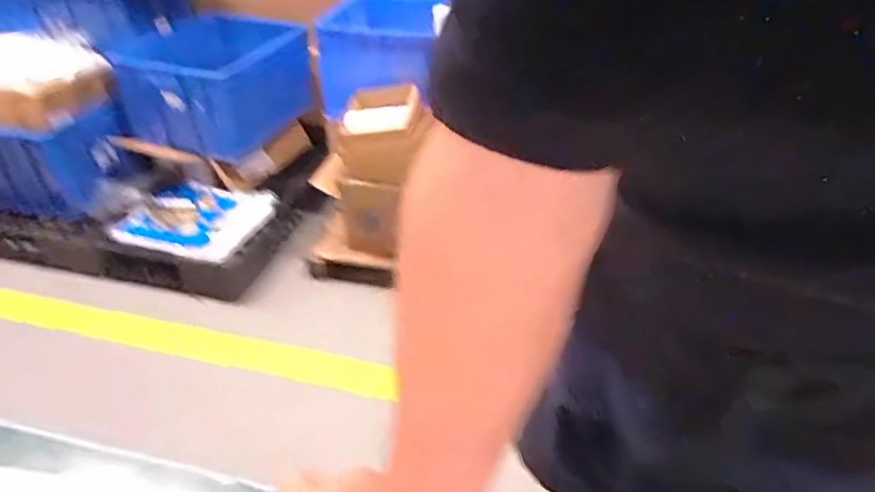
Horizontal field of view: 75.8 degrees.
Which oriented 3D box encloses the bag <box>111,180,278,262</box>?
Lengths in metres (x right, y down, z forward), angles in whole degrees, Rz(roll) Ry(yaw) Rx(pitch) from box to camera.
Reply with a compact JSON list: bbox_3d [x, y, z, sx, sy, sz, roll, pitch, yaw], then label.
[{"bbox_3d":[-0.737,-0.098,1.716,0.395,0.054,0.343,10,37,10],"label":"bag"}]

